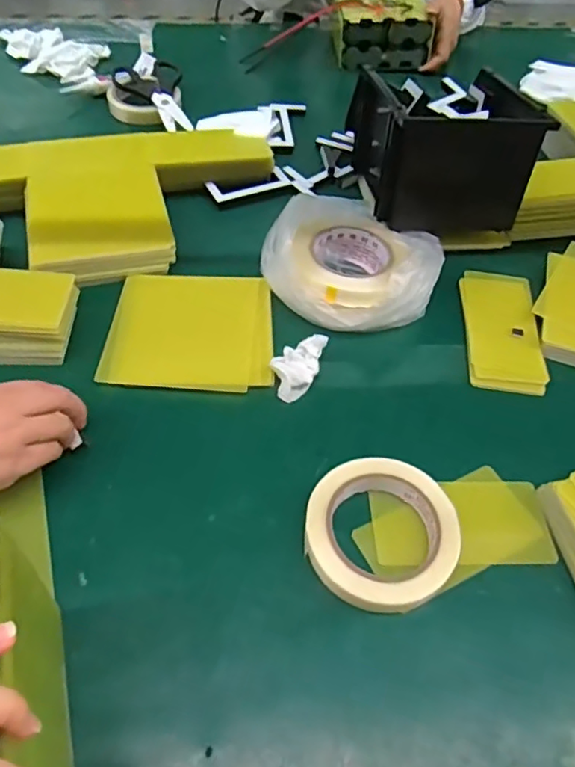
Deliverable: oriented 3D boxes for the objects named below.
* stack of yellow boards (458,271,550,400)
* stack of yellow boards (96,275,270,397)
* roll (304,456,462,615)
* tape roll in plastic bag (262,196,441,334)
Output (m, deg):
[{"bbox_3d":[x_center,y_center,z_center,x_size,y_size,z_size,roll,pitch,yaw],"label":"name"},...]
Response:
[{"bbox_3d":[0.216,-0.057,0.582,0.072,0.016,0.153,6,51,1],"label":"stack of yellow boards"},{"bbox_3d":[-0.091,-0.055,0.559,0.153,0.007,0.141,3,51,-2],"label":"stack of yellow boards"},{"bbox_3d":[0.069,0.110,0.426,0.109,0.030,0.105,2,52,-3],"label":"roll"},{"bbox_3d":[0.065,-0.125,0.591,0.167,0.064,0.157,2,52,-3],"label":"tape roll in plastic bag"}]

